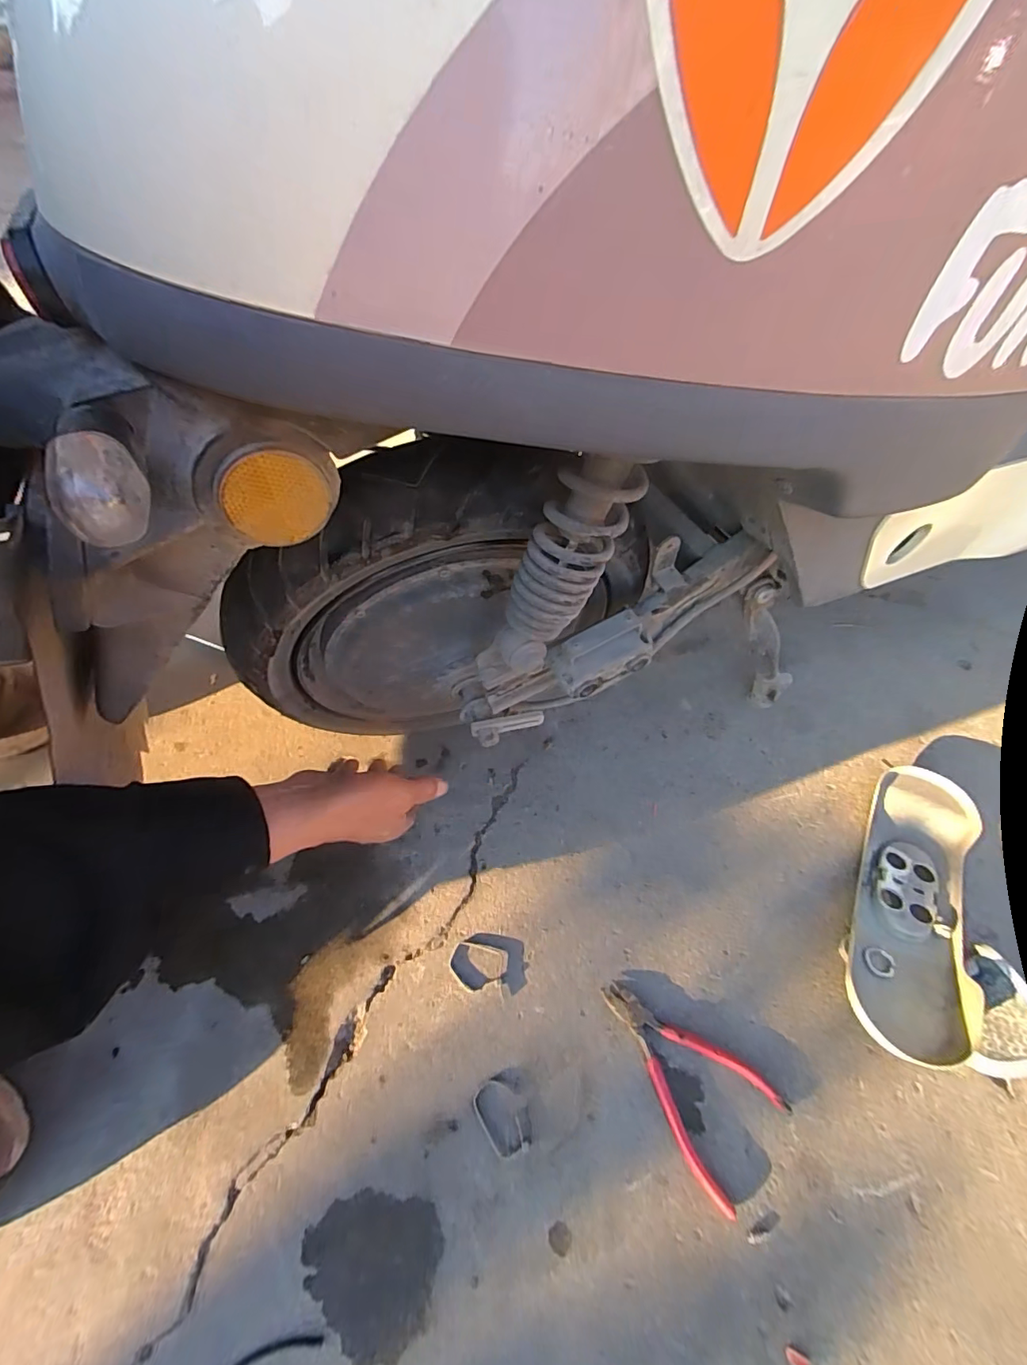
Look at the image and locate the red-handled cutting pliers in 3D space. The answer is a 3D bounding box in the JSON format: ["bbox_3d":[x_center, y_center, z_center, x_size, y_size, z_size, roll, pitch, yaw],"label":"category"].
[{"bbox_3d":[0.133,0.305,0.405,0.086,0.010,0.146,-33,58,-24],"label":"red-handled cutting pliers"}]

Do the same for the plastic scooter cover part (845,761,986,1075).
[{"bbox_3d":[0.370,0.200,0.466,0.086,0.046,0.284,26,55,20],"label":"plastic scooter cover part"}]

